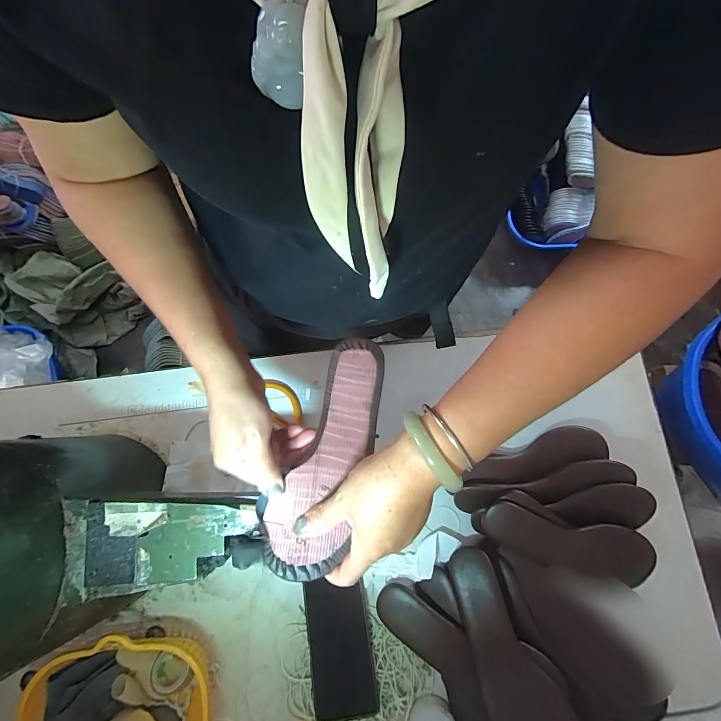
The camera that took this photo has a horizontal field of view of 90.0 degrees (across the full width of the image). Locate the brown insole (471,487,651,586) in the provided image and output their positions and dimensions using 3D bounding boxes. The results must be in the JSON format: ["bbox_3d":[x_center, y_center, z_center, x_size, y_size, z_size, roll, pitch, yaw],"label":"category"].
[{"bbox_3d":[0.264,0.230,0.459,0.224,0.027,0.076,19,80,3],"label":"brown insole"}]

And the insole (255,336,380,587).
[{"bbox_3d":[-0.028,0.086,0.338,0.077,0.014,0.218,20,76,3],"label":"insole"}]

